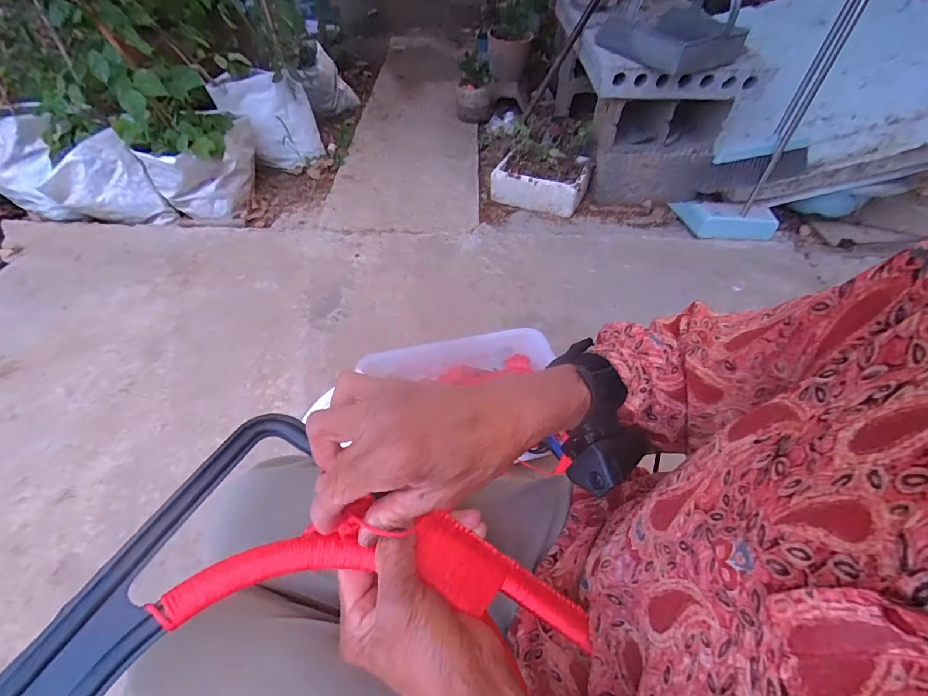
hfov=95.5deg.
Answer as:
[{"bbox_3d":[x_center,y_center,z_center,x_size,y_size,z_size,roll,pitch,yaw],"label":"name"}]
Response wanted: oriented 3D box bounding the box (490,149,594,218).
[{"bbox_3d":[0.270,-0.594,1.485,0.321,0.118,0.178,23,54,16],"label":"box"}]

